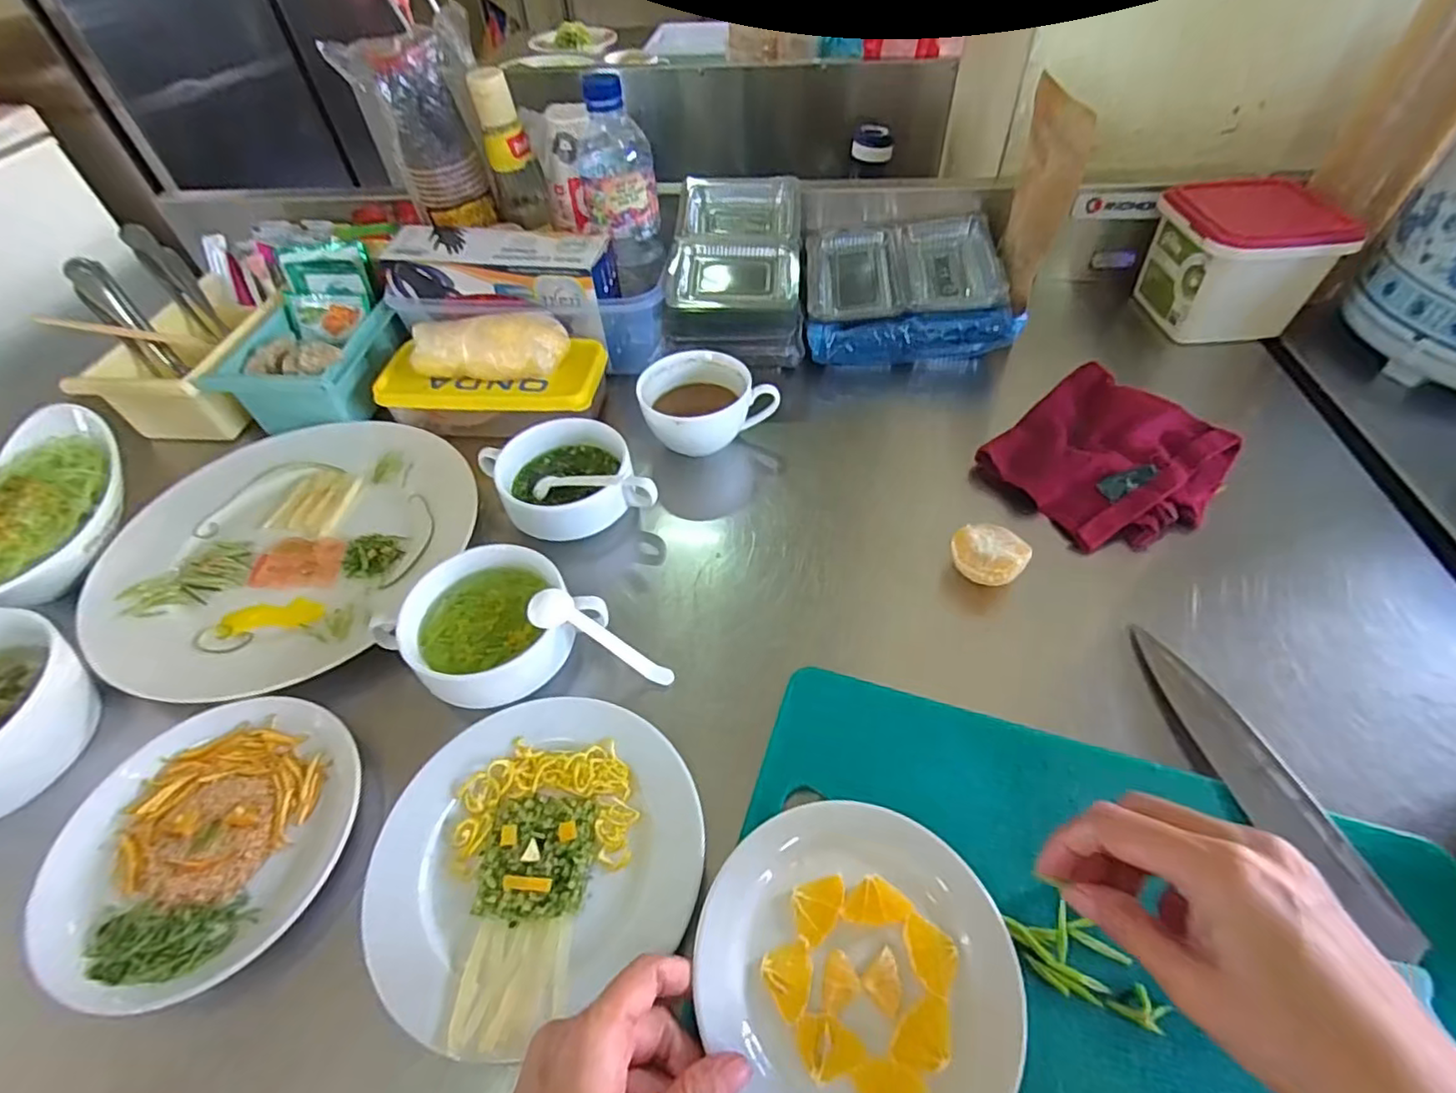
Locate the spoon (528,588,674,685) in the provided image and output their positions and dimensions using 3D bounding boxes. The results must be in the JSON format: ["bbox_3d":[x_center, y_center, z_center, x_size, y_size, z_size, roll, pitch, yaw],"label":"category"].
[{"bbox_3d":[-0.079,0.059,0.408,0.102,0.009,0.025,34,55,-17],"label":"spoon"}]

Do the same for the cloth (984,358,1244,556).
[{"bbox_3d":[0.300,-0.071,0.502,0.160,0.025,0.146,-36,59,-21],"label":"cloth"}]

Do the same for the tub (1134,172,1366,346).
[{"bbox_3d":[0.476,-0.269,0.601,0.108,0.101,0.116,-4,50,0],"label":"tub"}]

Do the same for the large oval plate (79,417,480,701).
[{"bbox_3d":[-0.341,-0.008,0.499,0.277,0.027,0.245,-4,53,1],"label":"large oval plate"}]

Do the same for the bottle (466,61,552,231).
[{"bbox_3d":[-0.212,-0.377,0.622,0.049,0.136,0.052,-18,51,-12],"label":"bottle"}]

